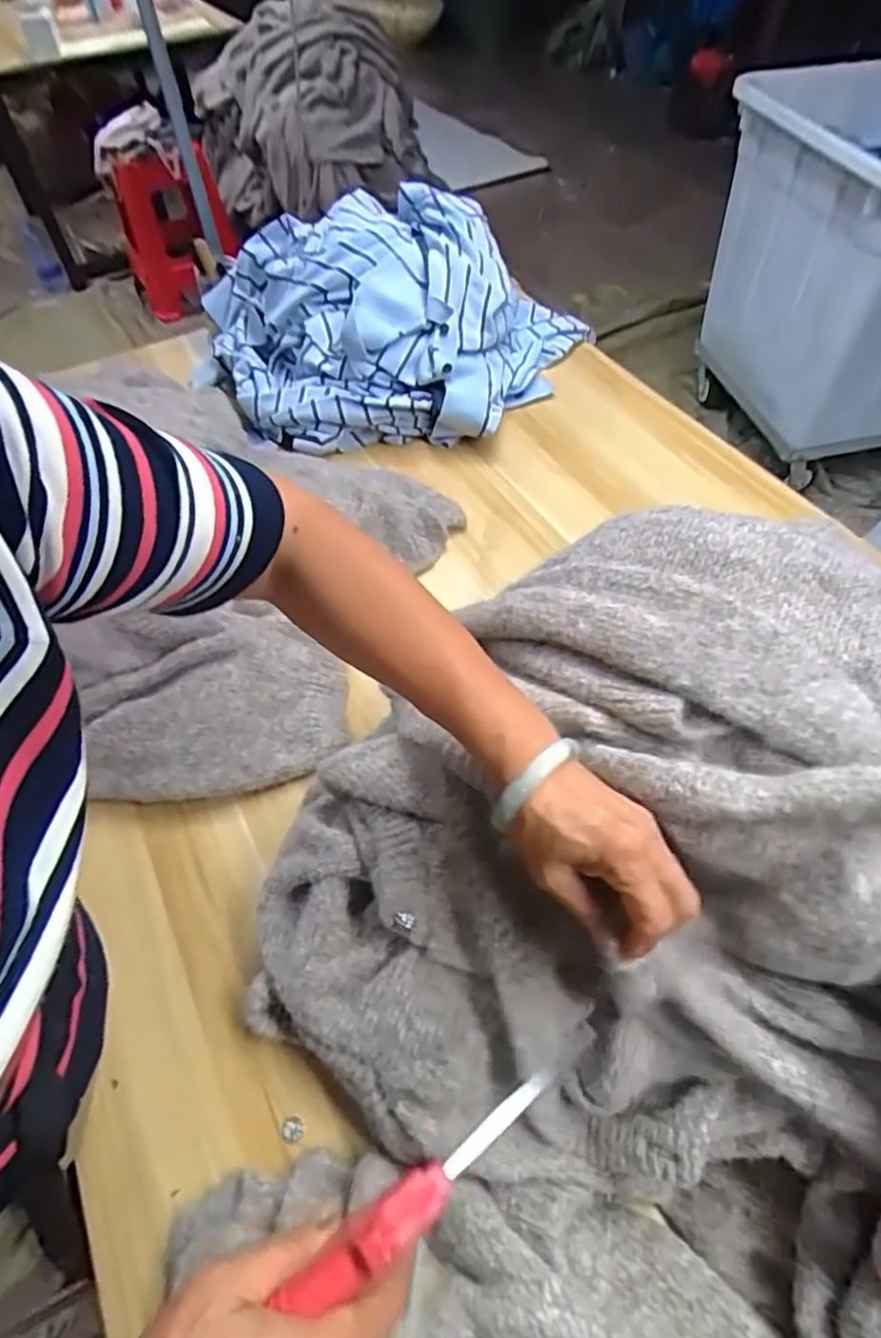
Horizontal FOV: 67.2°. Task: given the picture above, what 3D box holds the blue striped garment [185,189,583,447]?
[{"bbox_3d":[-0.076,-0.491,0.962,0.586,0.227,0.373,-3,54,2],"label":"blue striped garment"}]

